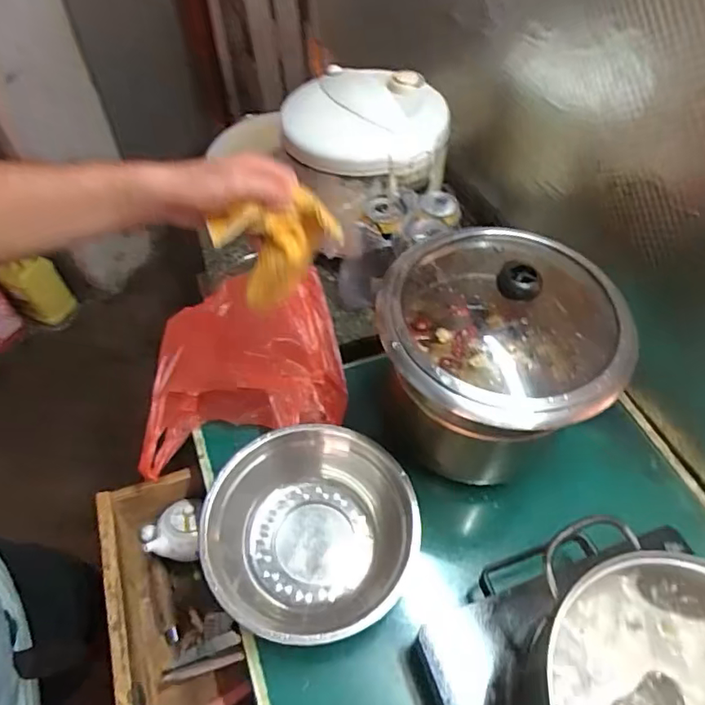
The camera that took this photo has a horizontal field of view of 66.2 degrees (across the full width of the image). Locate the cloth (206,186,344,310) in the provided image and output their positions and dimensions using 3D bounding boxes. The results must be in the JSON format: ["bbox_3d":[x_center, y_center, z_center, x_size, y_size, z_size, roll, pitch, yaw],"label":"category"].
[{"bbox_3d":[-0.069,-0.101,0.528,0.109,0.088,0.055,-27,58,-18],"label":"cloth"}]

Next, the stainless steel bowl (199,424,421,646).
[{"bbox_3d":[-0.049,0.201,0.606,0.209,0.083,0.220,0,54,0],"label":"stainless steel bowl"}]

